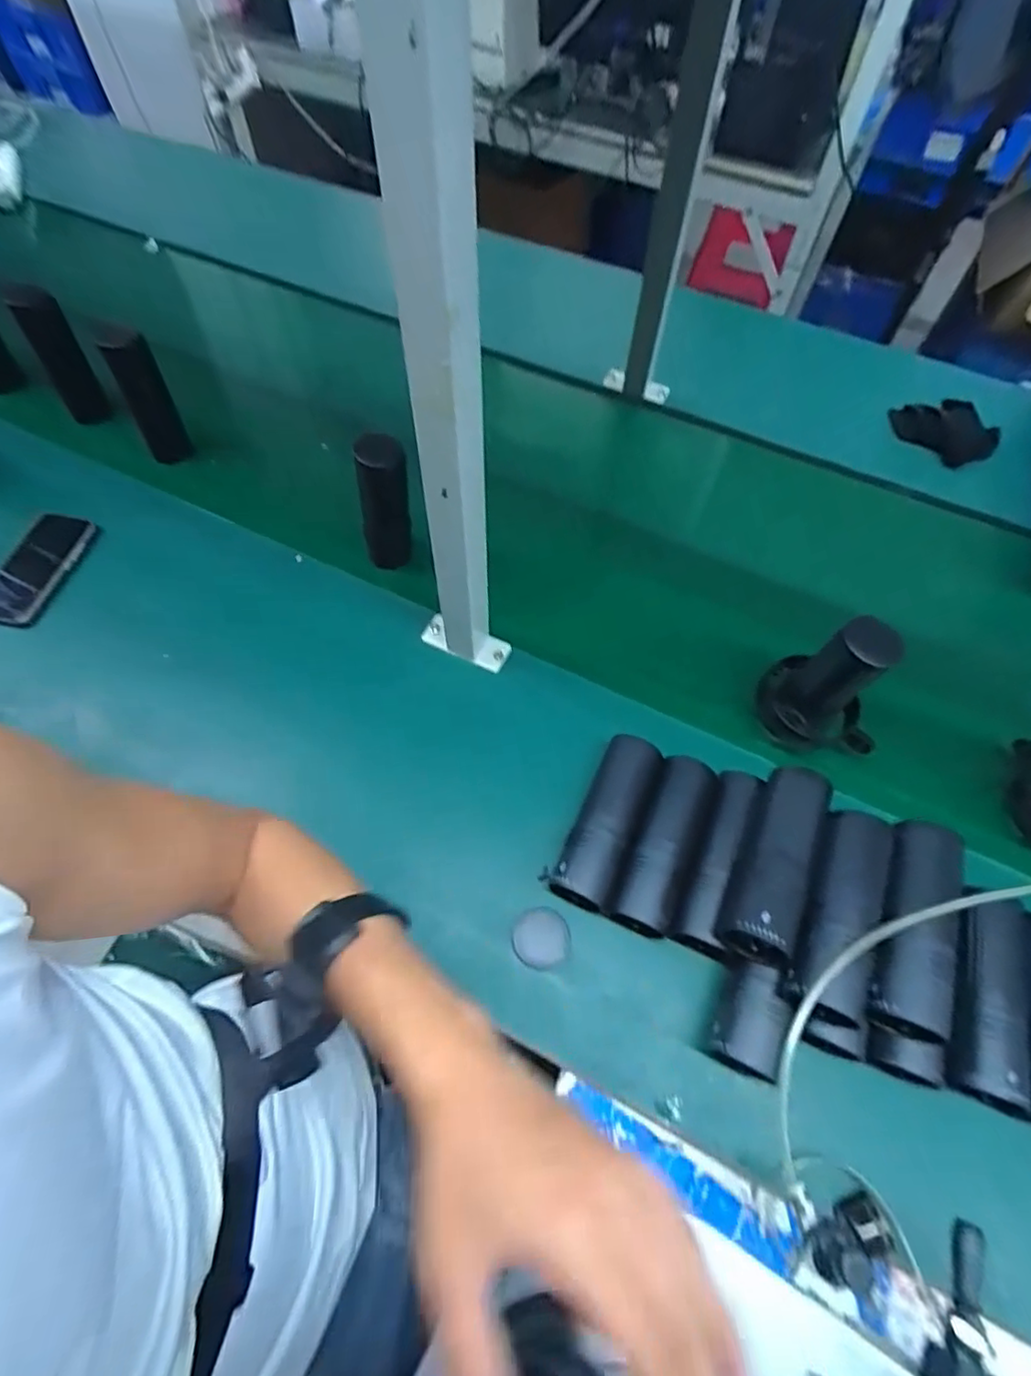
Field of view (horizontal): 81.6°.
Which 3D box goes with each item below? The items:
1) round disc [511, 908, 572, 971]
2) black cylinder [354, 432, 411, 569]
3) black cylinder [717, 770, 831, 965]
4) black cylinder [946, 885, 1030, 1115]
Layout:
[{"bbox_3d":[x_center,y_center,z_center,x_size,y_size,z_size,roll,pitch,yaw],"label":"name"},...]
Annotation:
[{"bbox_3d":[0.023,0.225,0.535,0.050,0.008,0.050,1,61,-1],"label":"round disc"},{"bbox_3d":[-0.151,-0.210,0.689,0.059,0.160,0.043,-12,62,-8],"label":"black cylinder"},{"bbox_3d":[0.222,0.140,0.505,0.054,0.052,0.165,24,63,11],"label":"black cylinder"},{"bbox_3d":[0.387,0.251,0.499,0.066,0.048,0.163,18,62,8],"label":"black cylinder"}]

